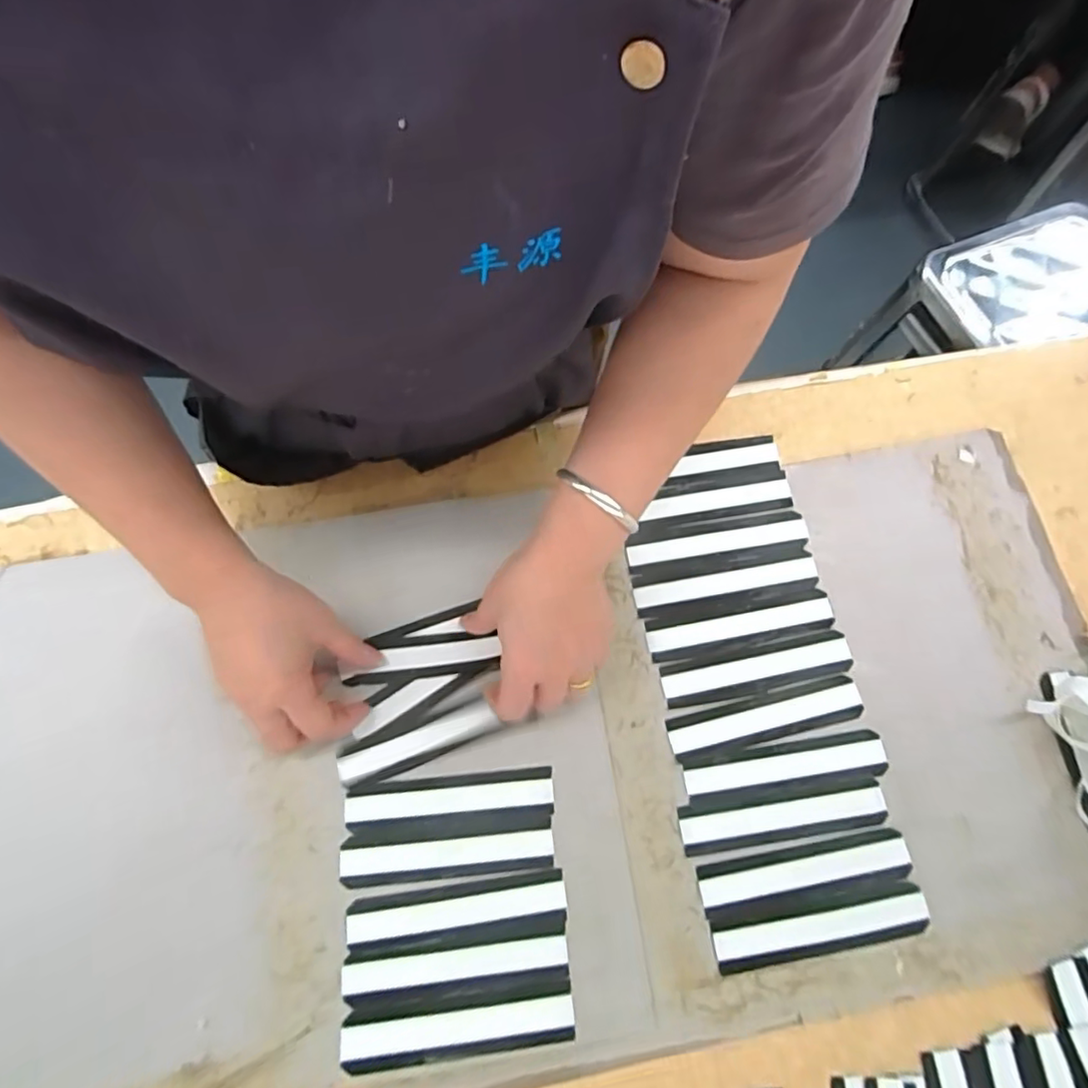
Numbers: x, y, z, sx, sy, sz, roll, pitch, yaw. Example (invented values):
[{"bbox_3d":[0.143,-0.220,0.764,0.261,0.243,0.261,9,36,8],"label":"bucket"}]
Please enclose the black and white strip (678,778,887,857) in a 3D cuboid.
[{"bbox_3d":[0.161,0.185,0.403,0.138,0.008,0.030,-8,71,-2],"label":"black and white strip"}]

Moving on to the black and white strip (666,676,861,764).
[{"bbox_3d":[0.157,0.126,0.425,0.137,0.005,0.031,-13,71,-4],"label":"black and white strip"}]

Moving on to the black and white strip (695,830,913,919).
[{"bbox_3d":[0.172,0.218,0.394,0.138,0.009,0.030,-9,71,-2],"label":"black and white strip"}]

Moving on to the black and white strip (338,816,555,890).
[{"bbox_3d":[-0.064,0.207,0.398,0.139,0.007,0.032,-5,68,-3],"label":"black and white strip"}]

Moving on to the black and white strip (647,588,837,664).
[{"bbox_3d":[0.145,0.061,0.443,0.138,0.006,0.030,-10,71,-3],"label":"black and white strip"}]

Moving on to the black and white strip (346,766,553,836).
[{"bbox_3d":[-0.064,0.177,0.409,0.139,0.008,0.031,-5,71,-1],"label":"black and white strip"}]

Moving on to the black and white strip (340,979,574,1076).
[{"bbox_3d":[-0.052,0.295,0.363,0.138,0.006,0.030,-6,61,-4],"label":"black and white strip"}]

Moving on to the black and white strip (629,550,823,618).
[{"bbox_3d":[0.138,0.029,0.451,0.139,0.004,0.033,-9,71,-2],"label":"black and white strip"}]

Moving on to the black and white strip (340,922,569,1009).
[{"bbox_3d":[-0.055,0.265,0.373,0.137,0.008,0.029,-7,68,-3],"label":"black and white strip"}]

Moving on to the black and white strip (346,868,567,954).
[{"bbox_3d":[-0.056,0.240,0.387,0.138,0.008,0.032,-7,72,-3],"label":"black and white strip"}]

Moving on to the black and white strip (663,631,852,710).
[{"bbox_3d":[0.154,0.091,0.433,0.136,0.007,0.031,-12,71,-3],"label":"black and white strip"}]

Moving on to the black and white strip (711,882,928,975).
[{"bbox_3d":[0.177,0.246,0.379,0.136,0.004,0.031,-10,71,-3],"label":"black and white strip"}]

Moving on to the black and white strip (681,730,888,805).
[{"bbox_3d":[0.166,0.155,0.412,0.138,0.008,0.030,-8,71,-2],"label":"black and white strip"}]

